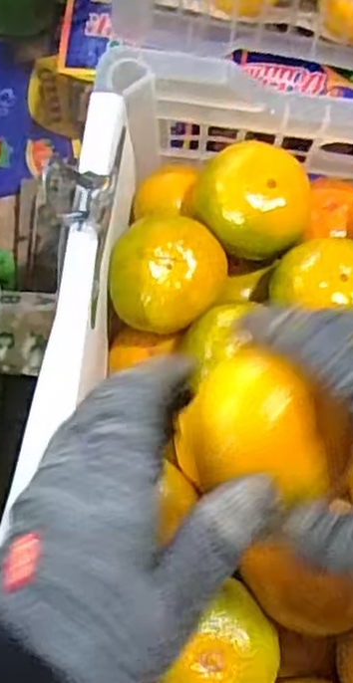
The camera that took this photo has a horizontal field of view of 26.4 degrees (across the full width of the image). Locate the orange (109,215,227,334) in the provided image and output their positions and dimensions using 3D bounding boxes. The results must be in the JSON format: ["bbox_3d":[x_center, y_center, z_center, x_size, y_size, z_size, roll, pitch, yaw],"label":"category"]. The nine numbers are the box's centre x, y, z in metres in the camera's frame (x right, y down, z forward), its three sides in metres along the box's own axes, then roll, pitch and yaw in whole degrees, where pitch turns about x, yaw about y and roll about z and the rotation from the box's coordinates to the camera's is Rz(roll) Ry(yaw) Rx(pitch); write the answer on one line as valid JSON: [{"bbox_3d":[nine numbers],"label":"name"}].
[{"bbox_3d":[-0.006,-0.040,0.456,0.064,0.051,0.070,0,75,-1],"label":"orange"}]

